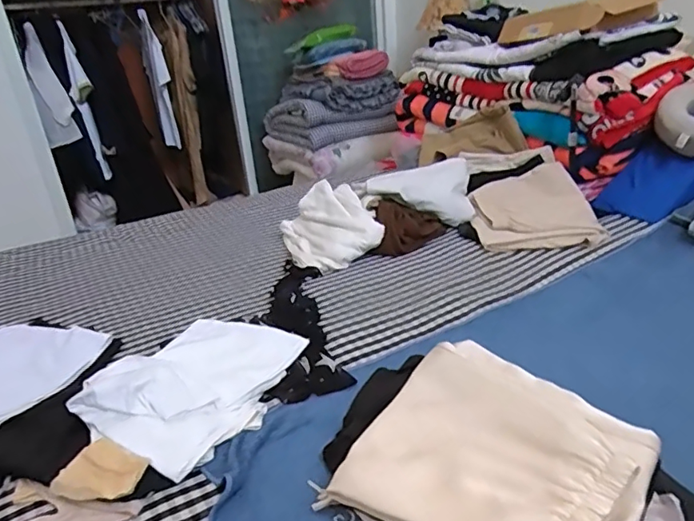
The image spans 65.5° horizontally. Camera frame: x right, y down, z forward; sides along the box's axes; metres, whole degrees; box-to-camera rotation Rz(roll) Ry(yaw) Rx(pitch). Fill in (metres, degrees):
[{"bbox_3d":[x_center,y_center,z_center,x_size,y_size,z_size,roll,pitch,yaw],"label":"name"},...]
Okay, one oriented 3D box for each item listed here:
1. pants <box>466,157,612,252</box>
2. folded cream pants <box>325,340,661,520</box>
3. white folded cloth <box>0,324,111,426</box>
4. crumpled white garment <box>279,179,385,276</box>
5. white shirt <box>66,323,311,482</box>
[{"bbox_3d":[0.492,-0.142,1.457,0.302,0.039,0.337,-11,39,6],"label":"pants"},{"bbox_3d":[0.191,0.239,0.688,0.336,0.081,0.293,14,32,35],"label":"folded cream pants"},{"bbox_3d":[-0.627,0.206,0.994,0.297,0.037,0.257,3,27,15],"label":"white folded cloth"},{"bbox_3d":[-0.048,-0.095,1.454,0.232,0.126,0.312,-12,27,-14],"label":"crumpled white garment"},{"bbox_3d":[-0.251,0.193,0.907,0.247,0.099,0.352,5,28,19],"label":"white shirt"}]

